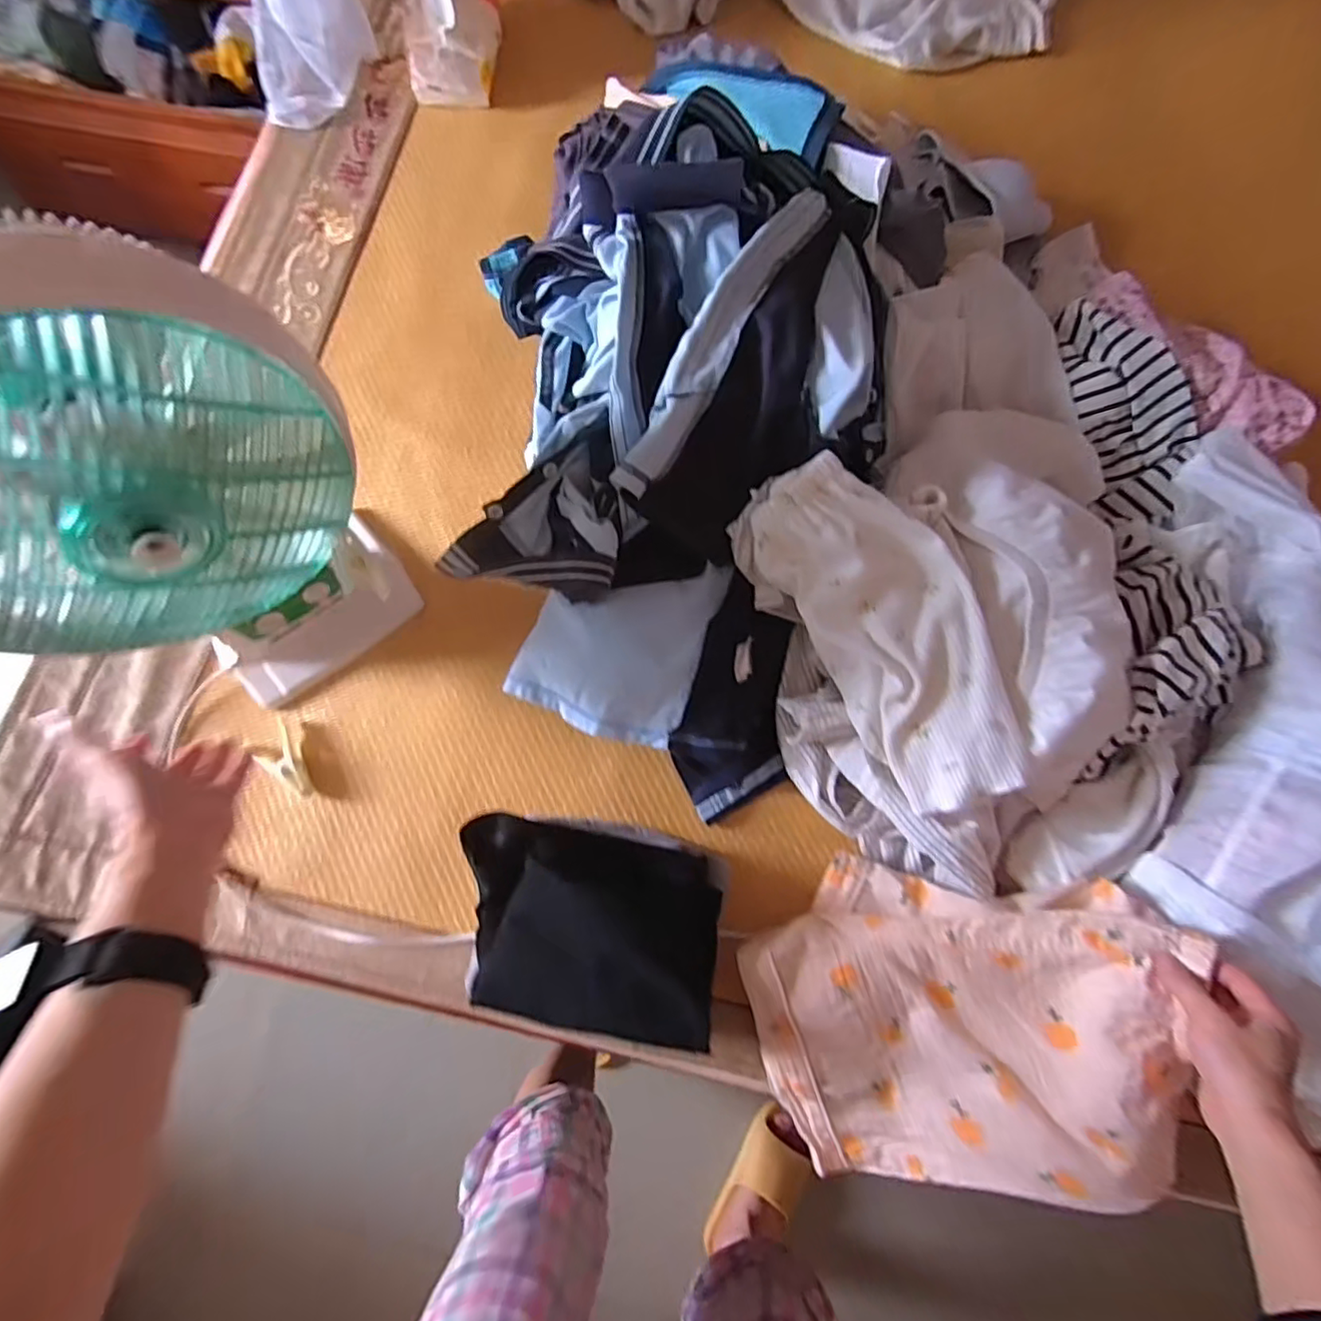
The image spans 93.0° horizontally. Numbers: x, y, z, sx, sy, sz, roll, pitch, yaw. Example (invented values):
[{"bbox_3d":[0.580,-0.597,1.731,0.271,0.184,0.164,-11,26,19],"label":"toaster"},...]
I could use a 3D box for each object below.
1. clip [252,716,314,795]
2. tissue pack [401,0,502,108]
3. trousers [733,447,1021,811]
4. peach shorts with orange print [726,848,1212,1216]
[{"bbox_3d":[-0.381,0.102,0.626,0.035,0.024,0.082,-31,81,-6],"label":"clip"},{"bbox_3d":[-0.258,-0.772,0.751,0.117,0.110,0.148,-4,79,-2],"label":"tissue pack"},{"bbox_3d":[0.194,-0.029,0.525,0.129,0.079,0.300,-33,81,-7],"label":"trousers"},{"bbox_3d":[0.240,0.314,0.519,0.319,0.126,0.256,4,79,0],"label":"peach shorts with orange print"}]

